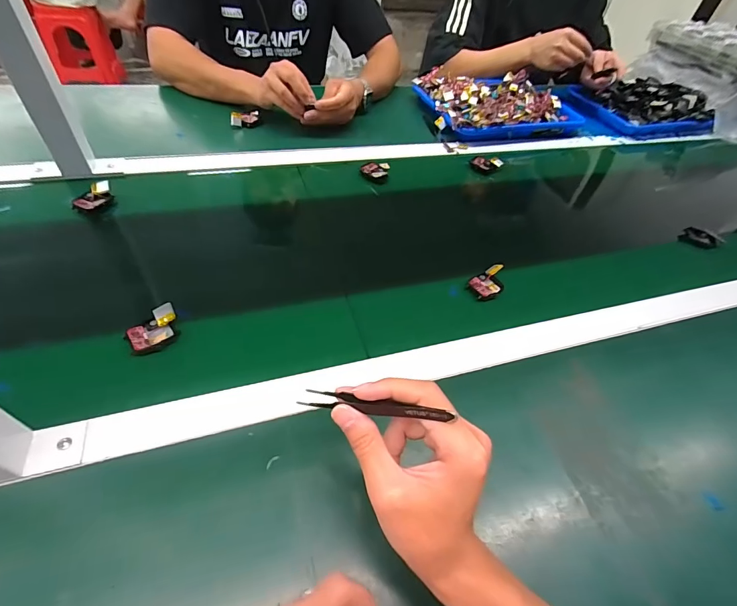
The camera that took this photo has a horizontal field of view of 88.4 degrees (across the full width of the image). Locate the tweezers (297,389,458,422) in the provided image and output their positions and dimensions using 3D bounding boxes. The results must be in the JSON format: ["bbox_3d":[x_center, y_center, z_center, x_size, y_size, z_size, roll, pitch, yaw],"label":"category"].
[{"bbox_3d":[0.003,0.070,0.254,0.102,0.010,0.008,1,47,25],"label":"tweezers"}]

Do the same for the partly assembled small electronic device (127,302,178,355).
[{"bbox_3d":[-0.225,0.029,0.400,0.052,0.020,0.036,-31,58,-28],"label":"partly assembled small electronic device"}]

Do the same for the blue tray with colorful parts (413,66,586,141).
[{"bbox_3d":[0.294,-0.445,0.838,0.343,0.063,0.233,-10,51,-14],"label":"blue tray with colorful parts"}]

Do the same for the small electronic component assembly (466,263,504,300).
[{"bbox_3d":[0.158,-0.029,0.494,0.044,0.026,0.037,-28,57,-26],"label":"small electronic component assembly"}]

